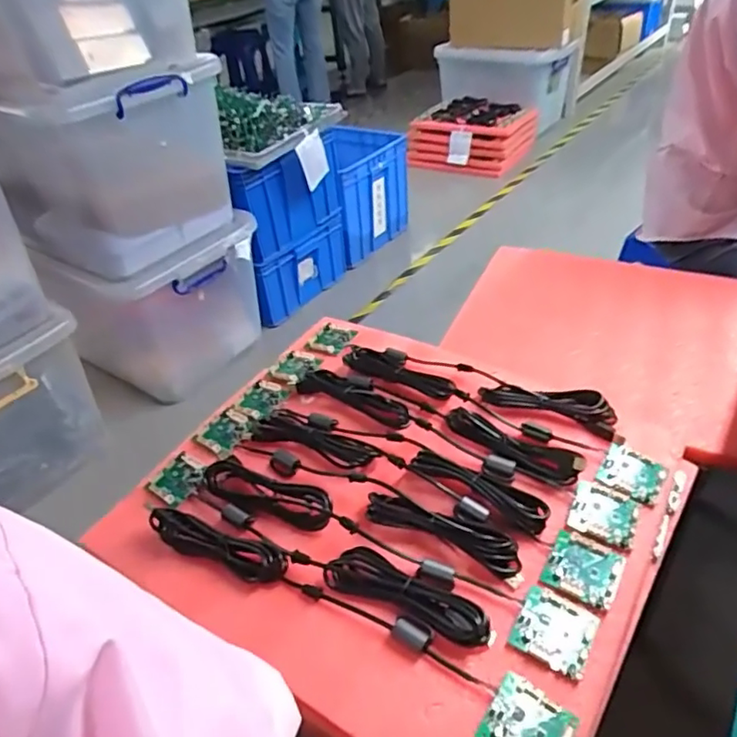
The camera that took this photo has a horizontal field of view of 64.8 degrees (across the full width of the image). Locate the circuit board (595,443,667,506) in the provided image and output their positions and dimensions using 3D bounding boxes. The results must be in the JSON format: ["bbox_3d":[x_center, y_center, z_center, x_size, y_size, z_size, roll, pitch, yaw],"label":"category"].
[{"bbox_3d":[0.264,0.107,0.583,0.057,0.005,0.058,19,45,29],"label":"circuit board"}]

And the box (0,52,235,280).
[{"bbox_3d":[-0.603,-0.480,1.364,0.440,0.373,0.400,16,43,26],"label":"box"}]

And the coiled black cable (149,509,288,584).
[{"bbox_3d":[-0.145,0.168,0.556,0.150,0.018,0.036,16,43,26],"label":"coiled black cable"}]

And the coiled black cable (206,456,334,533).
[{"bbox_3d":[-0.103,0.126,0.596,0.154,0.015,0.042,16,44,27],"label":"coiled black cable"}]

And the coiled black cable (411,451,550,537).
[{"bbox_3d":[0.112,0.113,0.567,0.134,0.027,0.041,21,46,31],"label":"coiled black cable"}]

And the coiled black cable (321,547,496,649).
[{"bbox_3d":[0.032,0.192,0.493,0.141,0.016,0.040,16,43,26],"label":"coiled black cable"}]

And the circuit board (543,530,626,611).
[{"bbox_3d":[0.190,0.178,0.514,0.058,0.009,0.059,17,44,27],"label":"circuit board"}]

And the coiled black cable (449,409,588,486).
[{"bbox_3d":[0.149,0.080,0.611,0.147,0.019,0.048,18,44,28],"label":"coiled black cable"}]

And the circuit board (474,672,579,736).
[{"bbox_3d":[0.117,0.263,0.425,0.058,0.008,0.057,20,45,30],"label":"circuit board"}]

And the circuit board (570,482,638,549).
[{"bbox_3d":[0.225,0.138,0.551,0.056,0.010,0.058,13,42,23],"label":"circuit board"}]

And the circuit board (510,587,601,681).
[{"bbox_3d":[0.152,0.215,0.478,0.058,0.010,0.057,20,45,30],"label":"circuit board"}]

